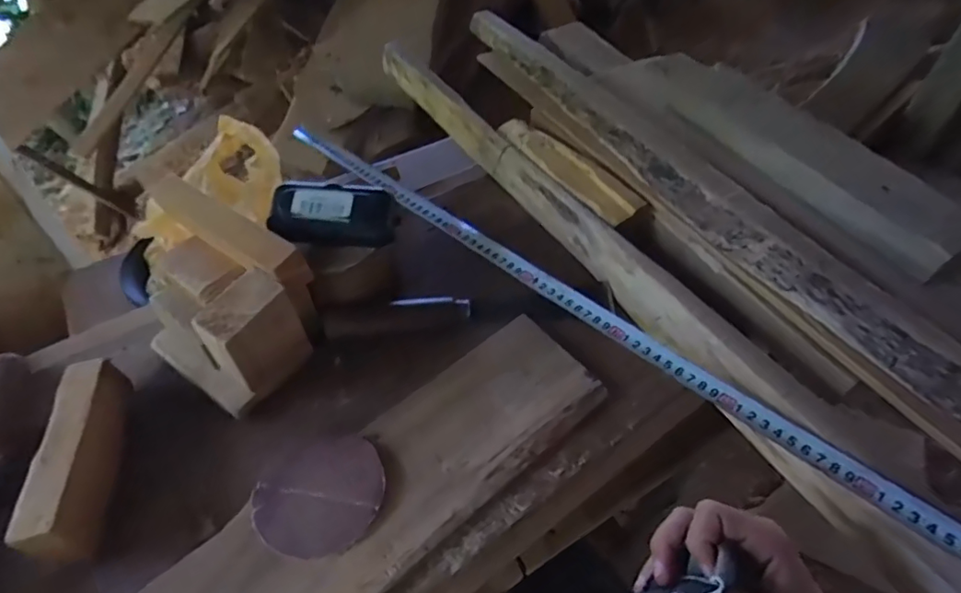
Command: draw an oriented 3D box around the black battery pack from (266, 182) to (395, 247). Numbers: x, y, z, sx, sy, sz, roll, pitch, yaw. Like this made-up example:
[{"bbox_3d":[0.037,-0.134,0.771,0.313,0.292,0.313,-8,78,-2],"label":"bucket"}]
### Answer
[{"bbox_3d":[-0.126,-0.070,0.474,0.102,0.035,0.038,7,49,4],"label":"black battery pack"}]

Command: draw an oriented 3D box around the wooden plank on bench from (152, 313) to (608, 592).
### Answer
[{"bbox_3d":[-0.104,0.170,0.380,0.468,0.030,0.099,-33,58,-26],"label":"wooden plank on bench"}]

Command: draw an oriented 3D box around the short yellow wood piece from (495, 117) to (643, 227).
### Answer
[{"bbox_3d":[0.089,-0.146,0.607,0.050,0.016,0.209,-27,55,-22],"label":"short yellow wood piece"}]

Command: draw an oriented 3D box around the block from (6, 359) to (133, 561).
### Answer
[{"bbox_3d":[-0.288,0.115,0.397,0.030,0.056,0.144,-8,50,-9],"label":"block"}]

